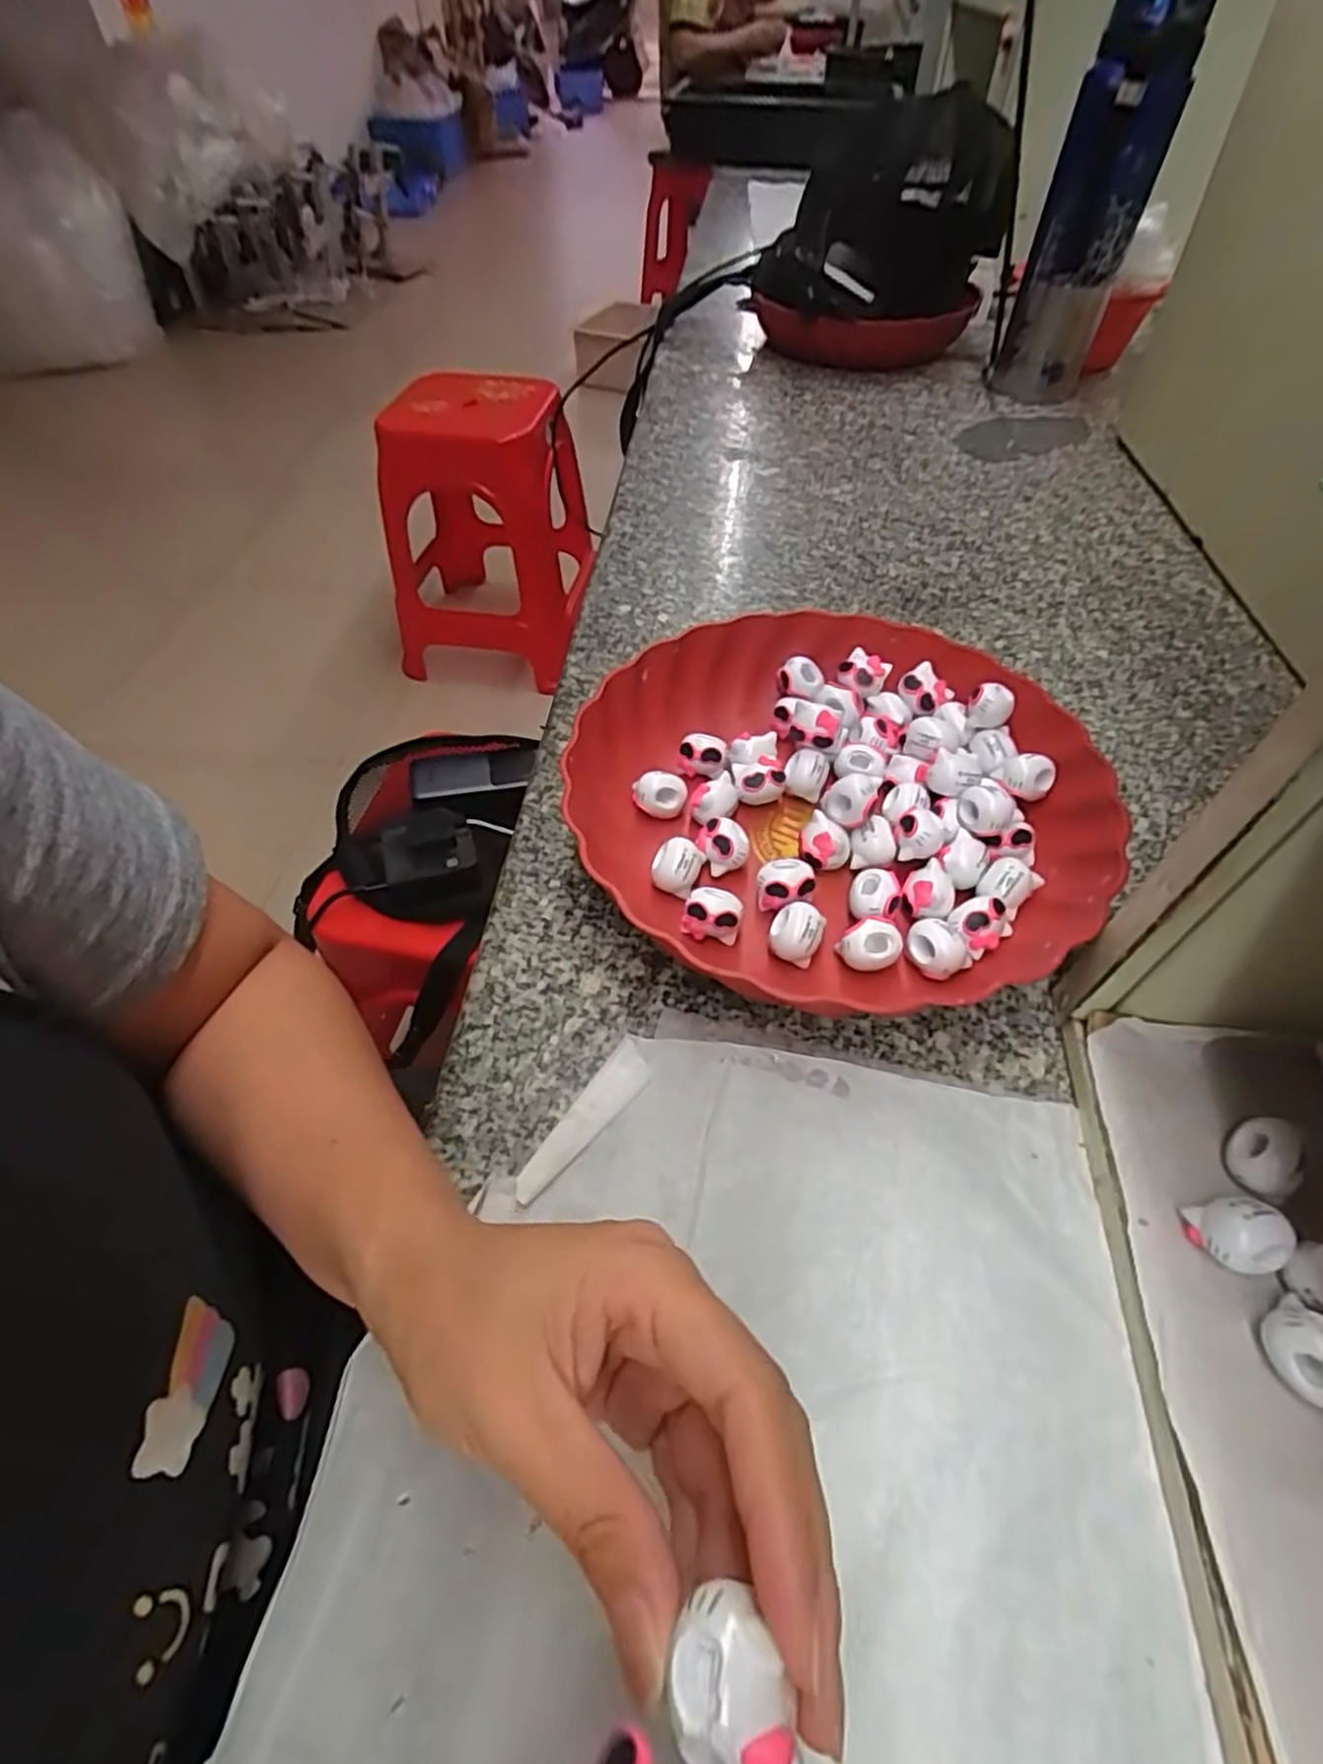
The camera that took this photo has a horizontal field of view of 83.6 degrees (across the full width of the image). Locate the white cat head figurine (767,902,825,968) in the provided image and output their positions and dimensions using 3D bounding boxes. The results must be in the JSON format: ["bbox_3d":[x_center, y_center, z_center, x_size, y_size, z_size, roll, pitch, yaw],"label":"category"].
[{"bbox_3d":[0.058,0.022,0.320,0.021,0.017,0.023,0,52,0],"label":"white cat head figurine"}]

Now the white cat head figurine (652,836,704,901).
[{"bbox_3d":[0.007,-0.007,0.343,0.021,0.019,0.020,0,52,0],"label":"white cat head figurine"}]

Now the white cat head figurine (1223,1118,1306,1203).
[{"bbox_3d":[0.200,0.092,0.246,0.018,0.012,0.027,18,54,15],"label":"white cat head figurine"}]

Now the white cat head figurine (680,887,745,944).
[{"bbox_3d":[0.022,0.015,0.326,0.025,0.022,0.019,7,52,6],"label":"white cat head figurine"}]

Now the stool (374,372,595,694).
[{"bbox_3d":[-0.382,-0.777,1.620,0.437,0.512,0.510,-1,52,0],"label":"stool"}]

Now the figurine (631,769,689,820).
[{"bbox_3d":[-0.001,-0.043,0.373,0.026,0.020,0.015,-1,52,0],"label":"figurine"}]

